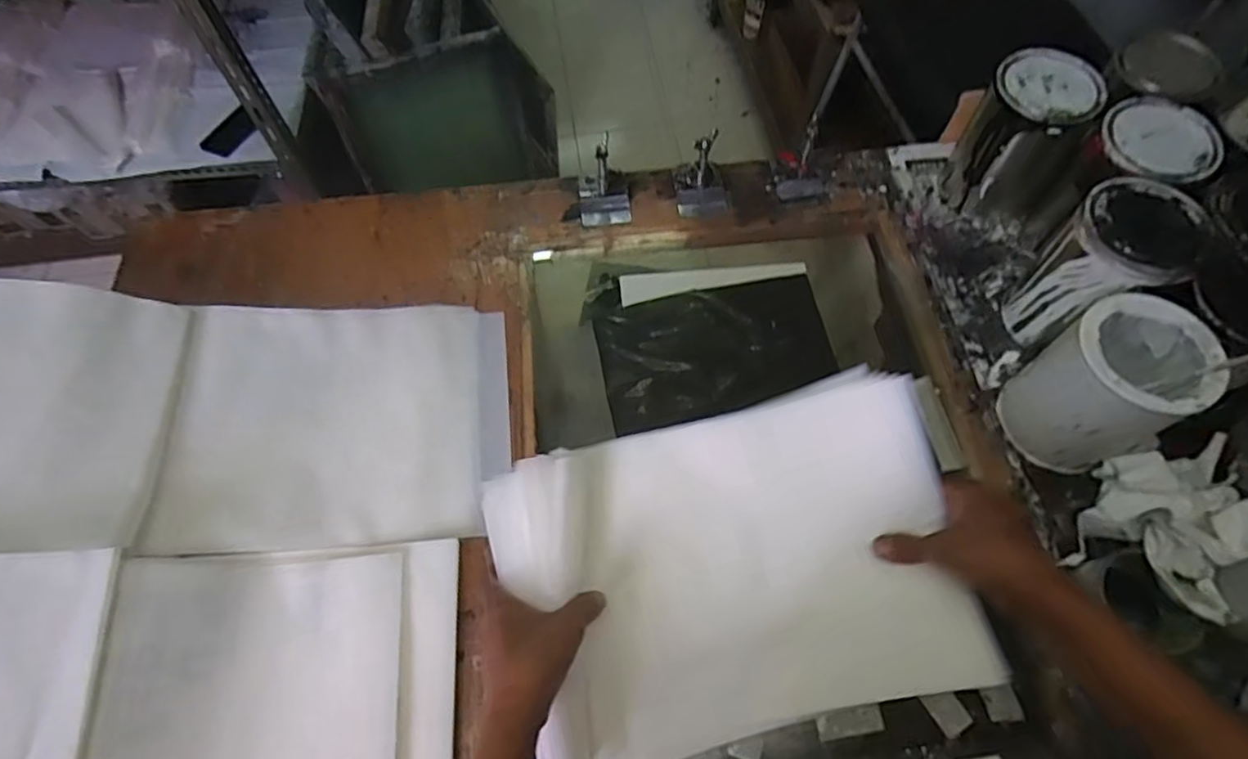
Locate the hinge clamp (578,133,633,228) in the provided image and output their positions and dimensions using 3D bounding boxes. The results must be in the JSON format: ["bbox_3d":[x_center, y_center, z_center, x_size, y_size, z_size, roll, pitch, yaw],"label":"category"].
[{"bbox_3d":[-0.023,-0.236,0.762,0.062,0.086,0.063,-3,63,-2],"label":"hinge clamp"}]

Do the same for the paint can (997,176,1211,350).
[{"bbox_3d":[0.463,-0.103,0.634,0.102,0.159,0.100,0,63,0],"label":"paint can"}]

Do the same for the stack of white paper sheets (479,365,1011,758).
[{"bbox_3d":[0.084,0.156,0.533,0.351,0.117,0.250,-12,63,-6],"label":"stack of white paper sheets"}]

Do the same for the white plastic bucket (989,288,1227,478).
[{"bbox_3d":[0.437,0.009,0.592,0.108,0.151,0.113,0,63,0],"label":"white plastic bucket"}]

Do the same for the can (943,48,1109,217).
[{"bbox_3d":[0.438,-0.268,0.729,0.099,0.157,0.105,0,63,0],"label":"can"}]

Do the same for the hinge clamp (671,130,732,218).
[{"bbox_3d":[0.096,-0.250,0.770,0.070,0.083,0.061,-3,63,-1],"label":"hinge clamp"}]

